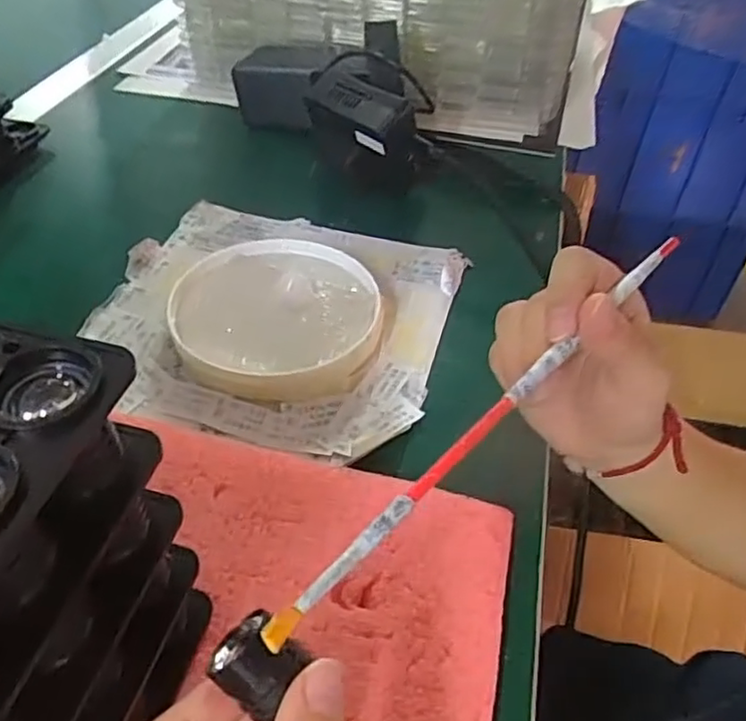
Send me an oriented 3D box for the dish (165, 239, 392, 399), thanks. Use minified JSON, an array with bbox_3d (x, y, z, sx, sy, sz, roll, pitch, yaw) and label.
[{"bbox_3d":[-0.055,-0.025,0.387,0.118,0.027,0.121,1,45,-1],"label":"dish"}]

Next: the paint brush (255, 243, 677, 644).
[{"bbox_3d":[0.054,0.013,0.246,0.008,0.006,0.245,32,55,31],"label":"paint brush"}]

